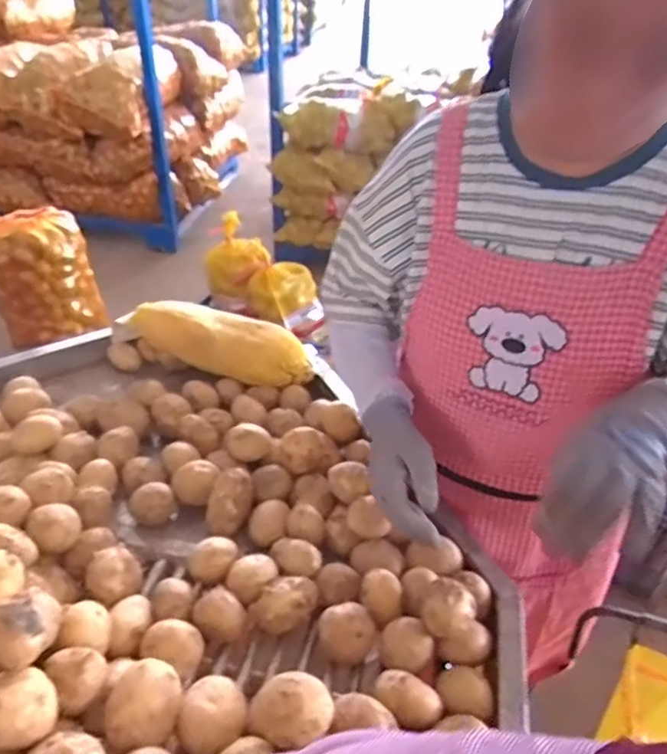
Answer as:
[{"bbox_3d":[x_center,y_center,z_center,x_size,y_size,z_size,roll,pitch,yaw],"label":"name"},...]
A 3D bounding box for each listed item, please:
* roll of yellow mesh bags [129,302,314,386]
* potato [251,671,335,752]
[{"bbox_3d":[-0.177,-0.065,1.010,0.292,0.076,0.098,14,39,14],"label":"roll of yellow mesh bags"},{"bbox_3d":[-0.037,0.296,0.532,0.068,0.050,0.049,-6,39,-12],"label":"potato"}]

